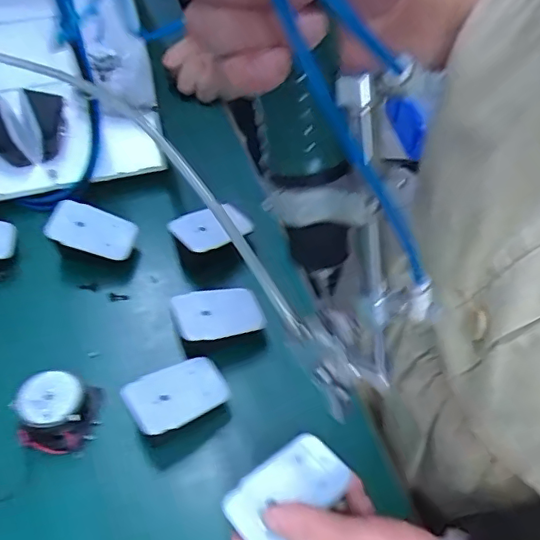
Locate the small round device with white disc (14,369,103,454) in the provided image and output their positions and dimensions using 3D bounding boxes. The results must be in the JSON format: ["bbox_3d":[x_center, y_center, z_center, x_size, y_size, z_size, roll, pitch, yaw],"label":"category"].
[{"bbox_3d":[-0.156,0.104,0.417,0.052,0.038,0.050,1,54,-2],"label":"small round device with white disc"}]

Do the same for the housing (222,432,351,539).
[{"bbox_3d":[0.010,0.127,0.329,0.069,0.013,0.044,-35,63,-24],"label":"housing"}]

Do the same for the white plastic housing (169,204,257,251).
[{"bbox_3d":[-0.050,-0.039,0.506,0.069,0.010,0.044,-30,67,-39],"label":"white plastic housing"}]

